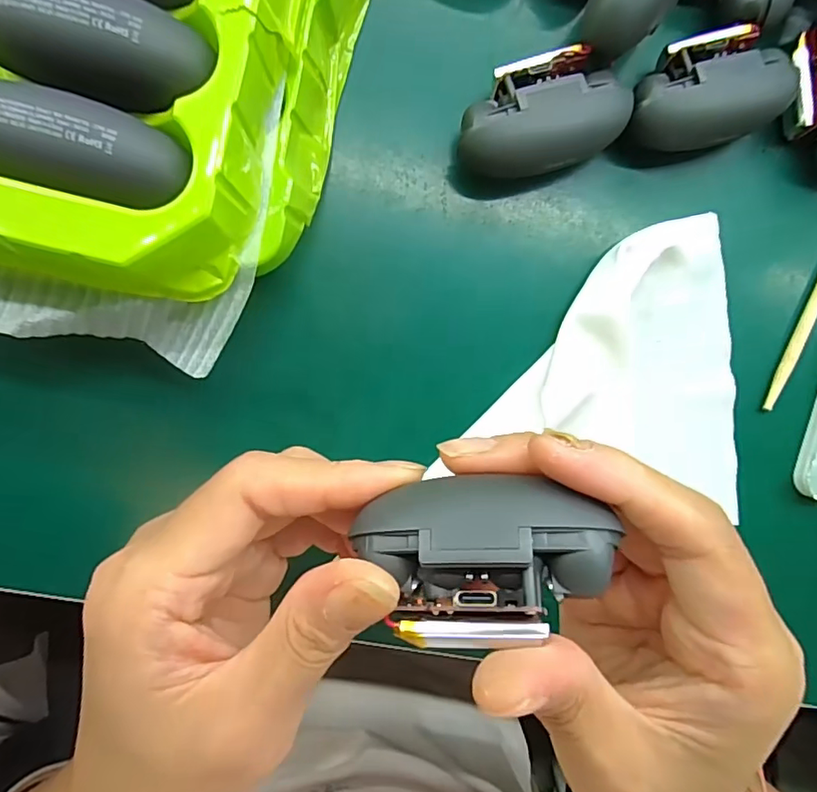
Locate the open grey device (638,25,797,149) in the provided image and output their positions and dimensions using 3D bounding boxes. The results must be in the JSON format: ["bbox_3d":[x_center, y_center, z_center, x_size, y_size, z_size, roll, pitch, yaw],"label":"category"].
[{"bbox_3d":[0.115,-0.117,0.207,0.060,0.027,0.039,-24,94,-4],"label":"open grey device"}]

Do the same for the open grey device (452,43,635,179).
[{"bbox_3d":[0.048,-0.104,0.200,0.065,0.027,0.039,-19,93,-4],"label":"open grey device"}]

